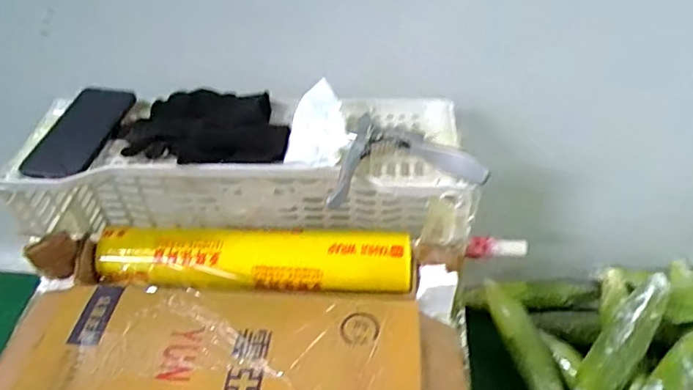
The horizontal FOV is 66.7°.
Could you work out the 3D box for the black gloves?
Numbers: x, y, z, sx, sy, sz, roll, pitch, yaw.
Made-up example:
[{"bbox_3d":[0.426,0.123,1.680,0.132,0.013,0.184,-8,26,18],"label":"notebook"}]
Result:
[{"bbox_3d":[-0.165,-0.079,0.613,0.184,0.032,0.123,-5,43,-5],"label":"black gloves"}]

